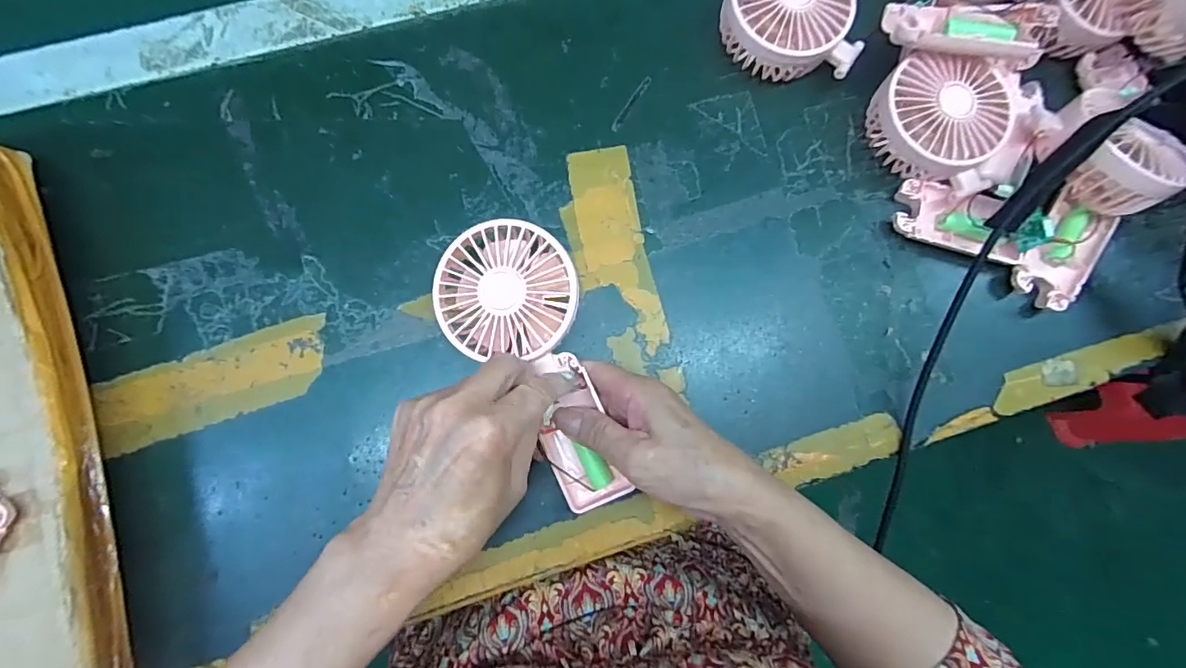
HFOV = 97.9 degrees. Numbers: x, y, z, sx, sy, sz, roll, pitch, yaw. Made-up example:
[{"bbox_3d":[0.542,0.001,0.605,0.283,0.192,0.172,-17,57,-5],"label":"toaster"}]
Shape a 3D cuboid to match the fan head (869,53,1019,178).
[{"bbox_3d":[0.241,-0.147,0.363,0.092,0.044,0.077,4,83,-3],"label":"fan head"}]

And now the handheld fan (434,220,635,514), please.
[{"bbox_3d":[-0.034,0.021,0.318,0.080,0.031,0.181,-23,94,-6],"label":"handheld fan"}]

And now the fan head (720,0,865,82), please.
[{"bbox_3d":[0.140,-0.225,0.367,0.100,0.043,0.084,5,83,-3],"label":"fan head"}]

